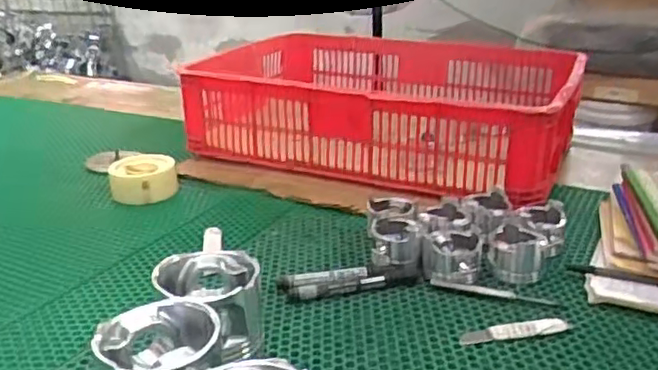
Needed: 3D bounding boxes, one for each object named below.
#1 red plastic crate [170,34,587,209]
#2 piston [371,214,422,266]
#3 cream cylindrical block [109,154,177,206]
[{"bbox_3d":[0.073,-0.124,1.099,0.637,0.160,0.439,9,24,22],"label":"red plastic crate"},{"bbox_3d":[0.077,0.065,0.758,0.054,0.039,0.070,-1,22,0],"label":"piston"},{"bbox_3d":[-0.280,-0.011,0.976,0.099,0.049,0.092,-8,23,-17],"label":"cream cylindrical block"}]

